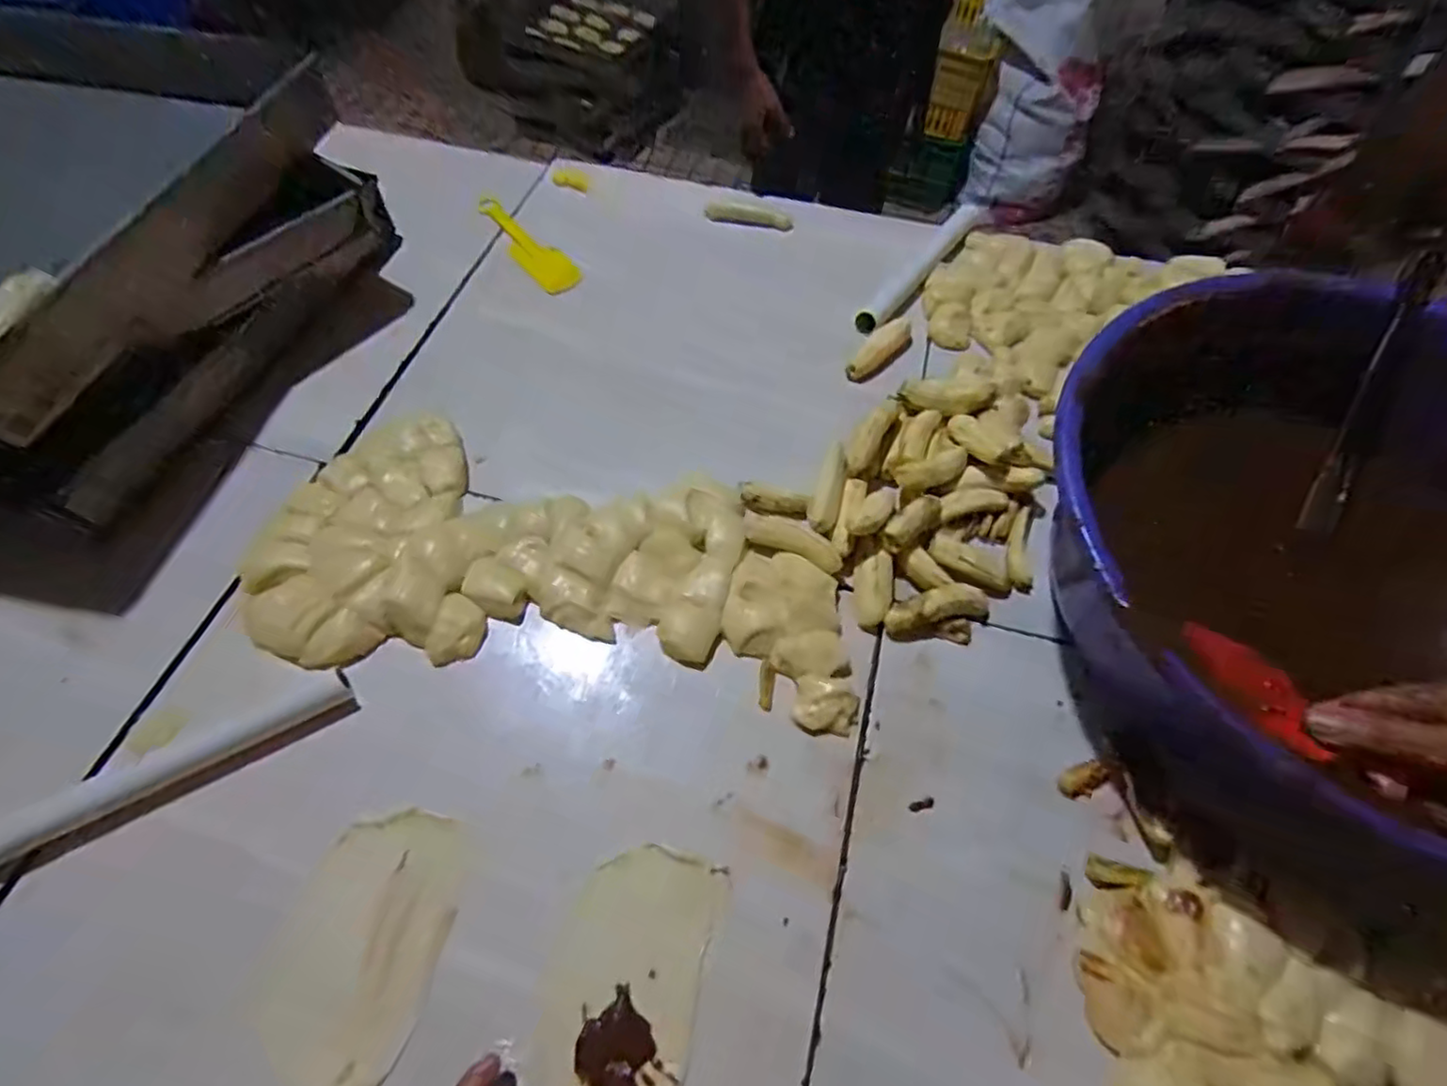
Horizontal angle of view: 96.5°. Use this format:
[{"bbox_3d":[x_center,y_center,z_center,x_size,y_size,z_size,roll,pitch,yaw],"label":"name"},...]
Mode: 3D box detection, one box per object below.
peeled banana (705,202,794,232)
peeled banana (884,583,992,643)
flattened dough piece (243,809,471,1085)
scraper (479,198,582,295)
[{"bbox_3d":[0.031,-0.374,0.739,0.101,0.014,0.018,2,60,-13],"label":"peeled banana"},{"bbox_3d":[0.171,0.053,0.505,0.090,0.032,0.027,-14,62,-9],"label":"peeled banana"},{"bbox_3d":[-0.223,0.244,0.399,0.097,0.008,0.145,16,63,-2],"label":"flattened dough piece"},{"bbox_3d":[-0.224,-0.337,0.730,0.044,0.016,0.200,-34,67,-19],"label":"scraper"}]

